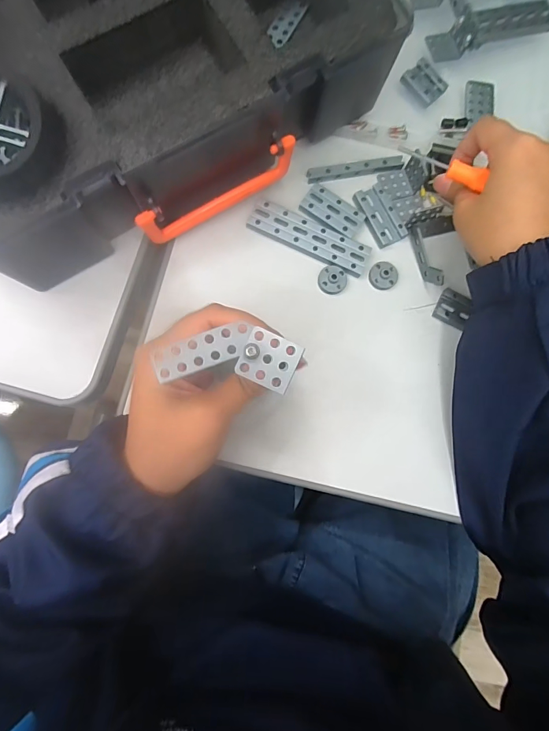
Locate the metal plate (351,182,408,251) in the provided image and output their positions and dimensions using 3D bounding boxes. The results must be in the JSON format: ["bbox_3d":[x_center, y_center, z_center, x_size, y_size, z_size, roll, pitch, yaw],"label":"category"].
[{"bbox_3d":[0.084,-0.119,0.300,0.029,0.004,0.048,-27,85,-9],"label":"metal plate"}]

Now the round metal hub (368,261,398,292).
[{"bbox_3d":[0.085,-0.070,0.295,0.023,0.006,0.021,1,81,-5],"label":"round metal hub"}]

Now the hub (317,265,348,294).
[{"bbox_3d":[0.045,-0.065,0.290,0.022,0.004,0.021,1,81,-5],"label":"hub"}]

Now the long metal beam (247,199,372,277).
[{"bbox_3d":[0.027,-0.098,0.293,0.094,0.004,0.026,23,80,-1],"label":"long metal beam"}]

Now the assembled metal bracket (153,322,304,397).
[{"bbox_3d":[-0.020,-0.004,0.173,0.064,0.008,0.027,2,82,-2],"label":"assembled metal bracket"}]

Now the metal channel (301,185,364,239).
[{"bbox_3d":[0.045,-0.120,0.296,0.048,0.004,0.026,31,80,0],"label":"metal channel"}]

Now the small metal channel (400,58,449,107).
[{"bbox_3d":[0.123,-0.231,0.314,0.032,0.010,0.024,45,80,2],"label":"small metal channel"}]

